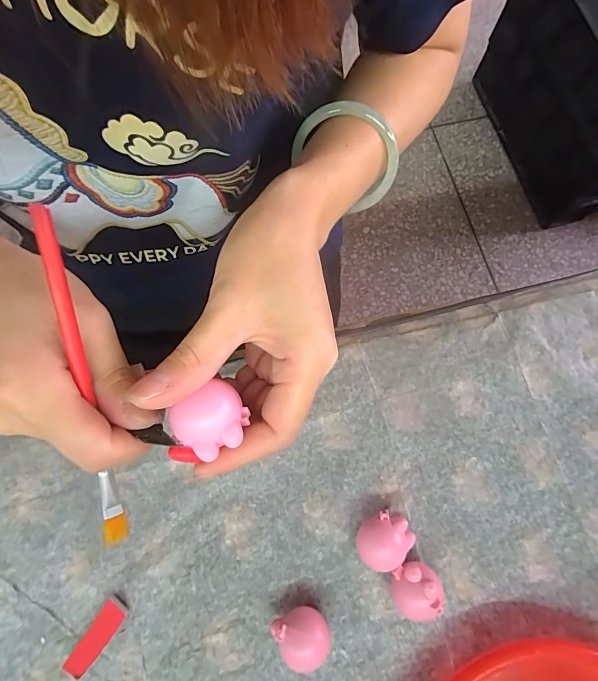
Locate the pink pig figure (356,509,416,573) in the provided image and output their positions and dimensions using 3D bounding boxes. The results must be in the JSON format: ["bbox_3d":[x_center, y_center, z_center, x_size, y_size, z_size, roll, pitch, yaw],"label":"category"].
[{"bbox_3d":[0.050,0.119,0.232,0.028,0.024,0.032,38,79,7],"label":"pink pig figure"}]

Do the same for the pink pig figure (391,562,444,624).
[{"bbox_3d":[0.067,0.143,0.223,0.024,0.032,0.028,41,80,8],"label":"pink pig figure"}]

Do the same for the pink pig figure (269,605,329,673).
[{"bbox_3d":[0.002,0.168,0.221,0.028,0.025,0.028,-23,79,-6],"label":"pink pig figure"}]

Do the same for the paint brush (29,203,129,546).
[{"bbox_3d":[-0.084,0.022,0.150,0.008,0.005,0.141,-3,109,-2],"label":"paint brush"}]

